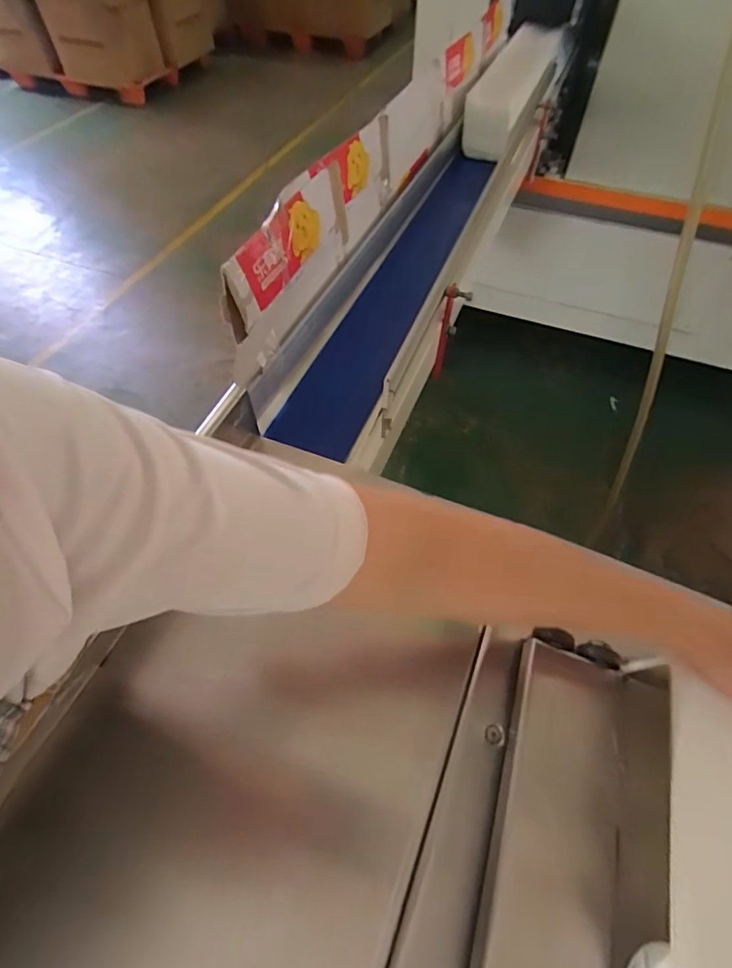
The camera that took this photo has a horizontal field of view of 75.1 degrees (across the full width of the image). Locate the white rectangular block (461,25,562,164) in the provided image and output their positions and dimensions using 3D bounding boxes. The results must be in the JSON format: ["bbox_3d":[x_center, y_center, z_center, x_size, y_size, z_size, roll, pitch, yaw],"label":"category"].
[{"bbox_3d":[0.322,-0.865,1.036,0.108,0.107,0.594,18,57,12],"label":"white rectangular block"}]

